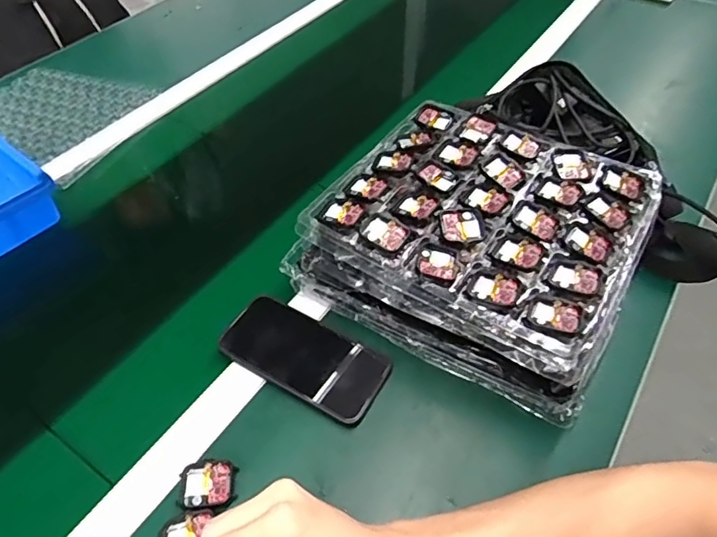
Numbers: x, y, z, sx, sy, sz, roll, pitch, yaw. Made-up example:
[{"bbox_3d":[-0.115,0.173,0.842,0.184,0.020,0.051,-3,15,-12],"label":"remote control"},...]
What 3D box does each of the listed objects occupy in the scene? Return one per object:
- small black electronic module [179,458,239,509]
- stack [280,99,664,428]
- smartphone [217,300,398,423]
[{"bbox_3d":[-0.126,0.179,0.440,0.046,0.004,0.038,-5,49,-2],"label":"small black electronic module"},{"bbox_3d":[0.133,-0.046,0.561,0.301,0.091,0.298,26,55,22],"label":"stack"},{"bbox_3d":[-0.051,0.081,0.504,0.158,0.015,0.074,23,54,20],"label":"smartphone"}]

